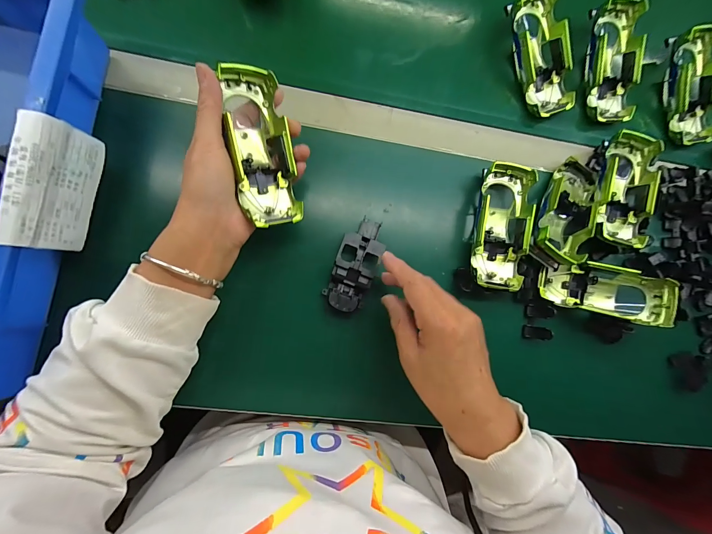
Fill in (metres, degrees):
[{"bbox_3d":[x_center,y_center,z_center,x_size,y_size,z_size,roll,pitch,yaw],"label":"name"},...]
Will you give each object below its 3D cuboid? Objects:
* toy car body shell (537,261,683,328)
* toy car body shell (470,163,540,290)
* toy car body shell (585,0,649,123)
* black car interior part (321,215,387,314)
[{"bbox_3d":[0.271,0.027,0.350,0.130,0.034,0.054,10,84,9],"label":"toy car body shell"},{"bbox_3d":[0.154,-0.043,0.340,0.058,0.033,0.132,12,84,-7],"label":"toy car body shell"},{"bbox_3d":[0.312,-0.247,0.382,0.058,0.046,0.133,-4,86,-8],"label":"toy car body shell"},{"bbox_3d":[0.000,-0.003,0.326,0.042,0.017,0.097,21,83,-6],"label":"black car interior part"}]

